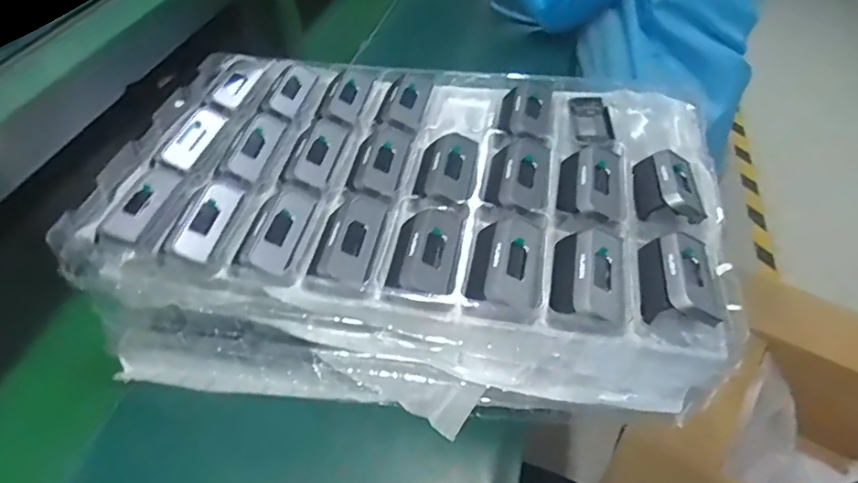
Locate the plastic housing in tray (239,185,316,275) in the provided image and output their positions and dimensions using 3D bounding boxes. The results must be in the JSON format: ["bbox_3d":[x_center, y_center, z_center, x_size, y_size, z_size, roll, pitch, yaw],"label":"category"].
[{"bbox_3d":[-0.115,-0.012,0.427,0.035,0.011,0.081,8,46,12],"label":"plastic housing in tray"}]

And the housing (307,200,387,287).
[{"bbox_3d":[-0.059,-0.002,0.415,0.041,0.017,0.072,8,46,12],"label":"housing"}]

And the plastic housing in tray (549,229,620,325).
[{"bbox_3d":[0.112,0.022,0.394,0.047,0.028,0.076,6,46,10],"label":"plastic housing in tray"}]

